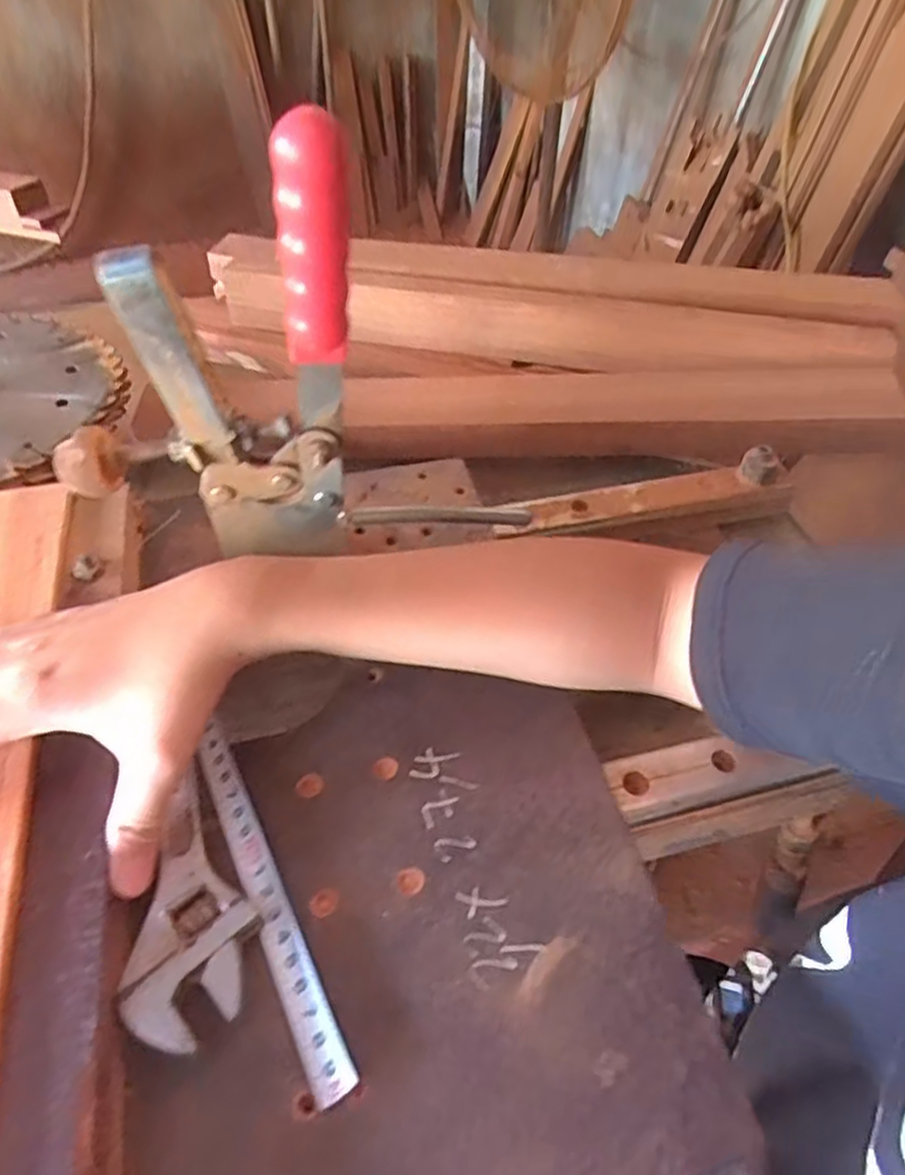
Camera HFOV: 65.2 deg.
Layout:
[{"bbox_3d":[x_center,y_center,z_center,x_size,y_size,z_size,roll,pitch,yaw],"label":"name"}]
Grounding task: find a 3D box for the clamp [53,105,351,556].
[{"bbox_3d":[-0.111,-0.088,0.314,0.133,0.201,0.046,1,41,-6],"label":"clamp"}]

